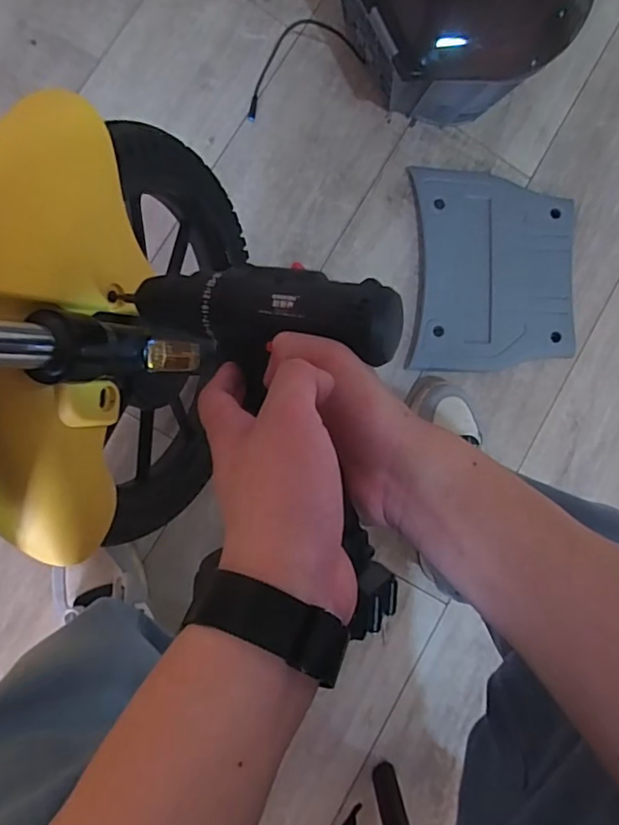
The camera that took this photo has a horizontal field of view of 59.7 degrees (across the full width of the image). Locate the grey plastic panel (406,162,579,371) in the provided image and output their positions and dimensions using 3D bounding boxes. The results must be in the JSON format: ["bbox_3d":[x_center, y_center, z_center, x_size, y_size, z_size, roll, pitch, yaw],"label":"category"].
[{"bbox_3d":[0.268,-0.206,0.780,0.232,0.027,0.285,2,90,-8],"label":"grey plastic panel"}]

